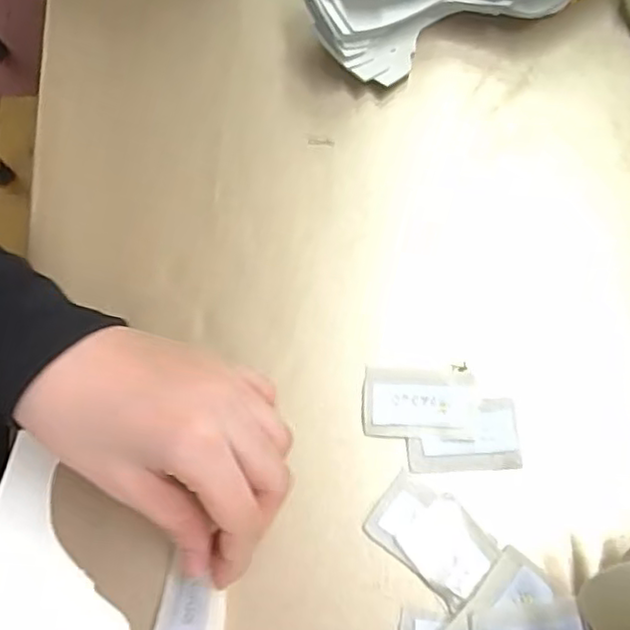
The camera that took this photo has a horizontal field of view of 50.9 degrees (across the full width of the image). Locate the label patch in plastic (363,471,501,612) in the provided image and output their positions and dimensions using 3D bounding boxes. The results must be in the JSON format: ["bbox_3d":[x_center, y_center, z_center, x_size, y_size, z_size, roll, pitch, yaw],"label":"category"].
[{"bbox_3d":[0.055,0.102,0.307,0.055,0.004,0.037,39,77,13],"label":"label patch in plastic"}]

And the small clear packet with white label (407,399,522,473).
[{"bbox_3d":[0.072,0.059,0.322,0.053,0.004,0.033,-3,71,0],"label":"small clear packet with white label"}]

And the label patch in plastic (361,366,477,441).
[{"bbox_3d":[0.051,0.044,0.325,0.055,0.006,0.034,5,72,3],"label":"label patch in plastic"}]

